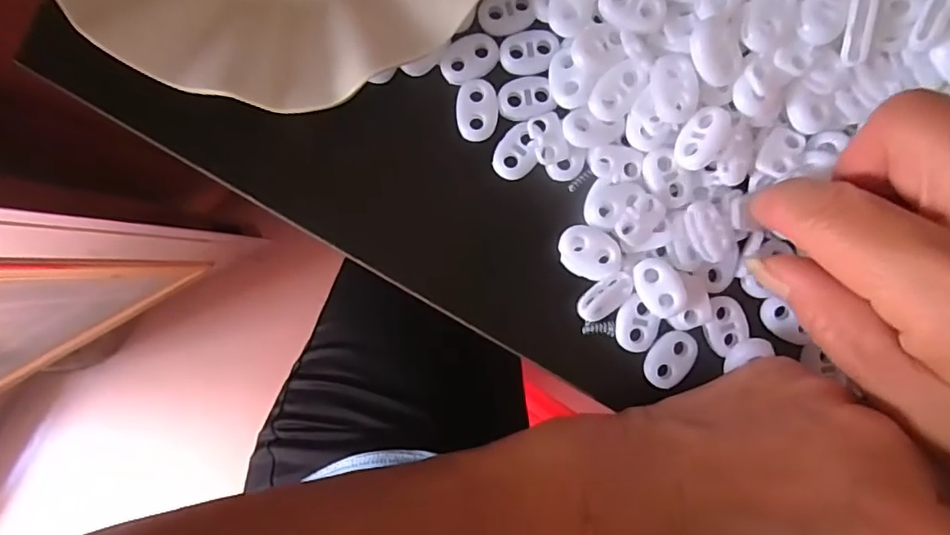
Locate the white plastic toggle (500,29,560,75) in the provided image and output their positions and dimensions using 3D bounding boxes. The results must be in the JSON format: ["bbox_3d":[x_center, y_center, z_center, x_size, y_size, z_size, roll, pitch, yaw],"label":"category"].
[{"bbox_3d":[0.021,-0.080,0.211,0.021,0.004,0.015,-10,90,1],"label":"white plastic toggle"}]

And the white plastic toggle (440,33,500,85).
[{"bbox_3d":[-0.002,-0.078,0.211,0.022,0.004,0.016,-36,90,1],"label":"white plastic toggle"}]

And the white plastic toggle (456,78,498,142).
[{"bbox_3d":[0.001,-0.059,0.211,0.015,0.004,0.022,-2,91,1],"label":"white plastic toggle"}]

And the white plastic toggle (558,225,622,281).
[{"bbox_3d":[0.042,-0.005,0.206,0.023,0.006,0.017,30,91,0],"label":"white plastic toggle"}]

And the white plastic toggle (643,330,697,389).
[{"bbox_3d":[0.073,0.034,0.209,0.014,0.004,0.022,37,91,0],"label":"white plastic toggle"}]

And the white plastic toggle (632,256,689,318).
[{"bbox_3d":[0.066,0.007,0.201,0.015,0.005,0.022,-26,90,1],"label":"white plastic toggle"}]

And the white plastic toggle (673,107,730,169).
[{"bbox_3d":[0.079,-0.045,0.195,0.015,0.007,0.020,25,96,26],"label":"white plastic toggle"}]

